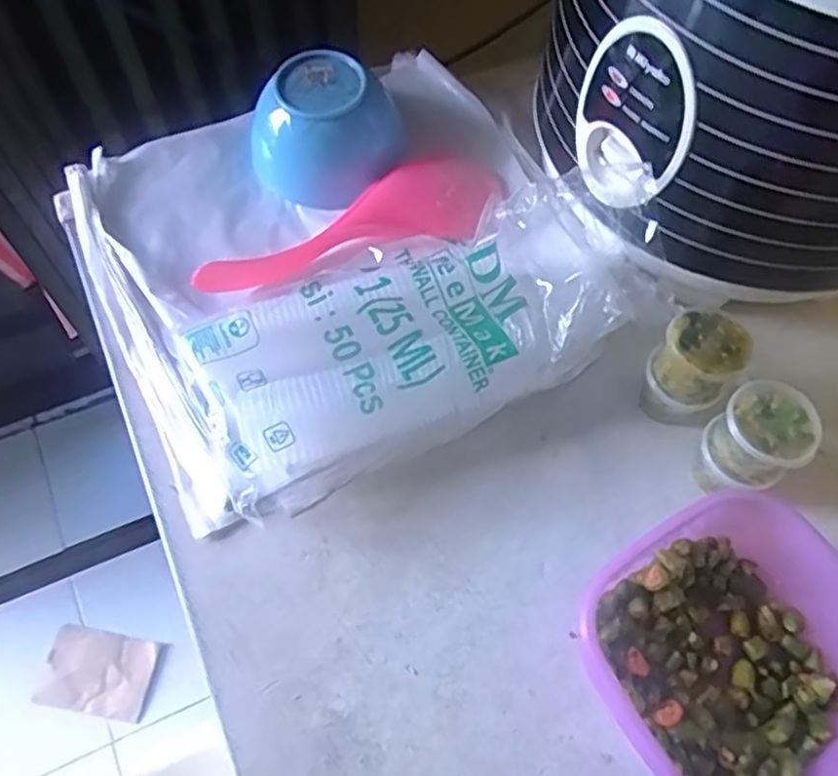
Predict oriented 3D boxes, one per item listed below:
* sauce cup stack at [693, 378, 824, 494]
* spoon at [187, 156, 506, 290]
[{"bbox_3d":[0.164,0.029,0.352,0.040,0.062,0.041,-40,71,-21],"label":"sauce cup stack"},{"bbox_3d":[-0.037,-0.095,0.416,0.188,0.022,0.046,-21,65,-14],"label":"spoon"}]

